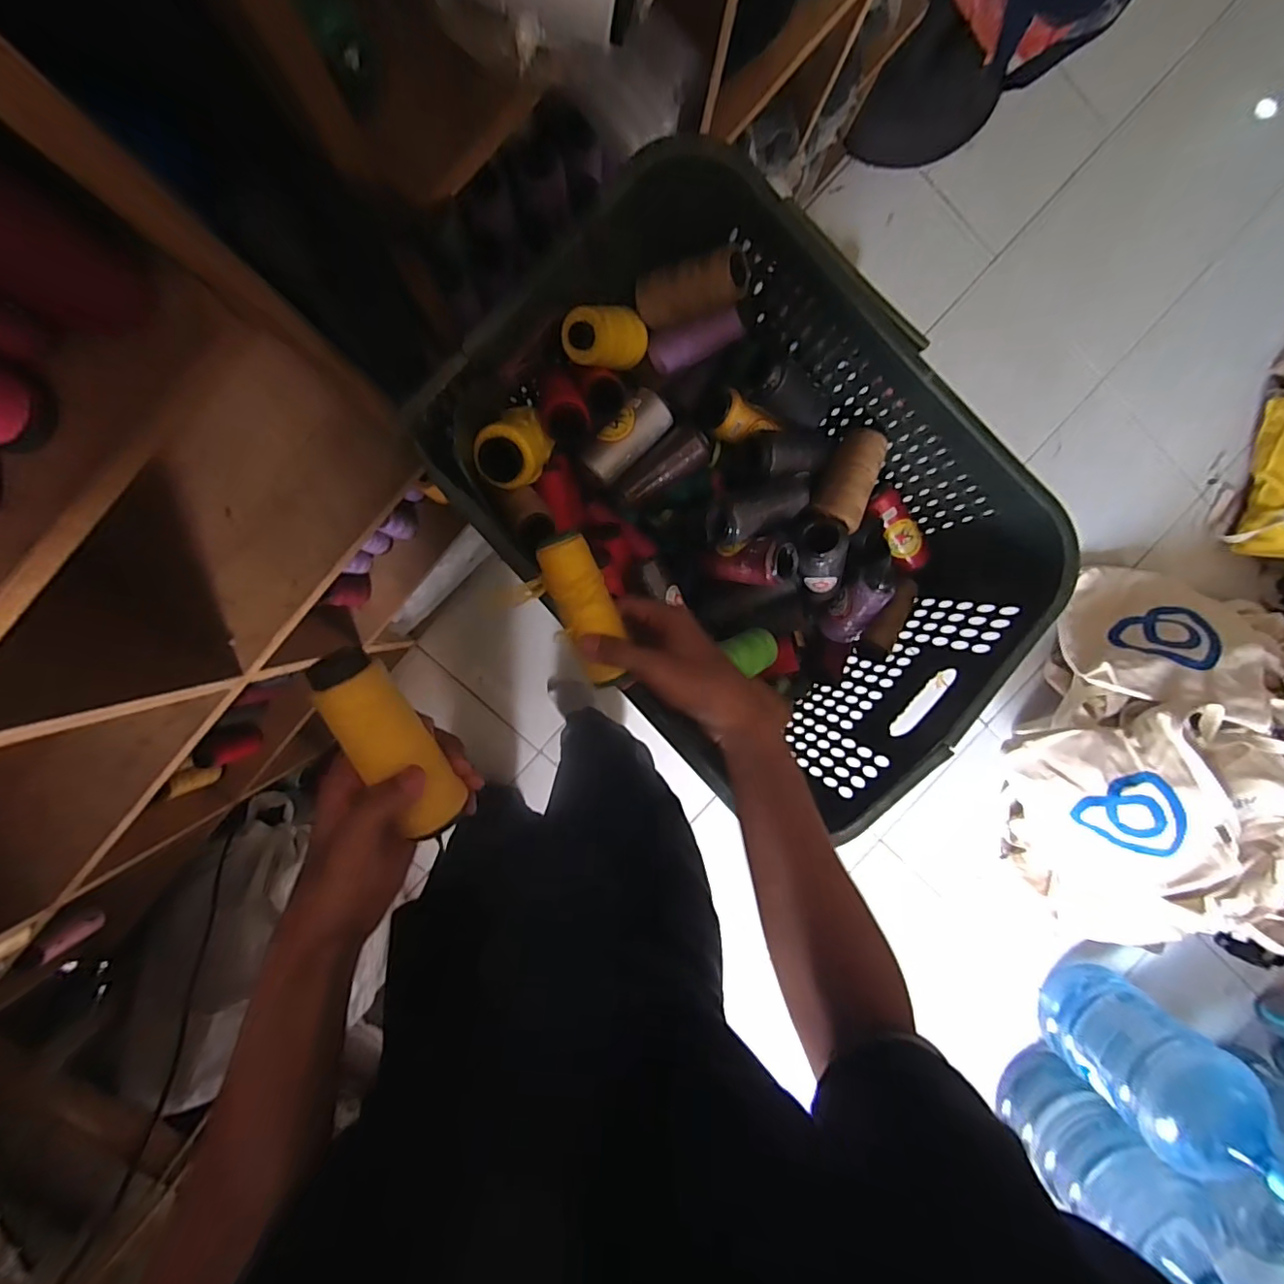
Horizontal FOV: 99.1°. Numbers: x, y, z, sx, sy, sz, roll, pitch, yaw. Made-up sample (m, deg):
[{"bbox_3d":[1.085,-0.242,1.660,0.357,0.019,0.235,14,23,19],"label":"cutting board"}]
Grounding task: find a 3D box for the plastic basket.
[{"bbox_3d":[0.107,-0.131,0.583,0.404,0.205,0.554,-43,97,0],"label":"plastic basket"}]

